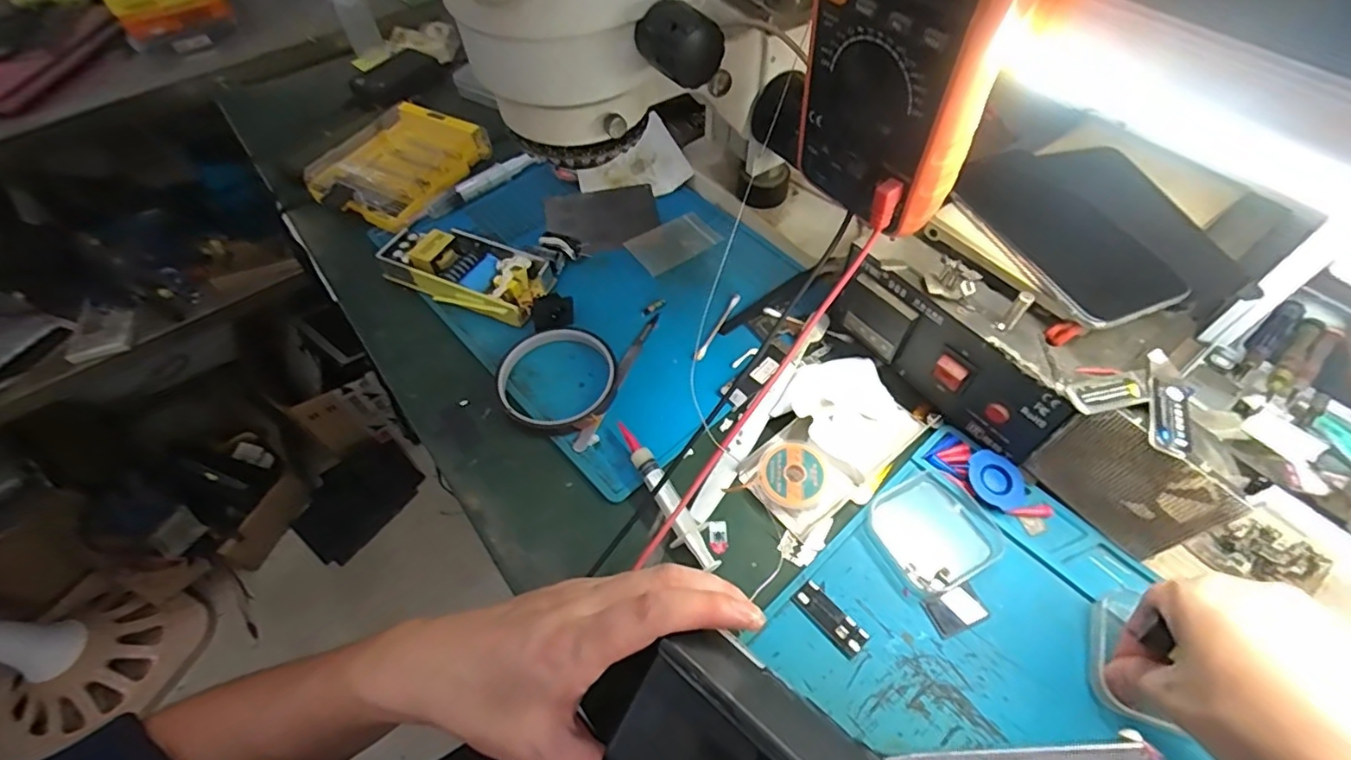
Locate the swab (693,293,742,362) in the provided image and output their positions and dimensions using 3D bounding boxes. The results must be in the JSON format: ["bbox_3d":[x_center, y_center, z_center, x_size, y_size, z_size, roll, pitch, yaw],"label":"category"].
[{"bbox_3d":[0.034,-0.043,0.449,0.006,0.007,0.074,23,60,17],"label":"swab"}]

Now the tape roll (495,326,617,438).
[{"bbox_3d":[-0.086,-0.002,0.418,0.084,0.016,0.092,-1,56,2],"label":"tape roll"}]

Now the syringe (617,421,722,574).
[{"bbox_3d":[-0.009,0.070,0.363,0.021,0.020,0.113,-30,60,-16],"label":"syringe"}]

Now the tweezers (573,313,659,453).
[{"bbox_3d":[-0.041,-0.002,0.426,0.011,0.007,0.129,19,59,15],"label":"tweezers"}]

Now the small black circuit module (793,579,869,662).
[{"bbox_3d":[0.087,0.135,0.327,0.018,0.004,0.043,-38,62,-20],"label":"small black circuit module"}]

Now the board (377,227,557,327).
[{"bbox_3d":[-0.169,-0.091,0.470,0.134,0.027,0.064,21,60,16],"label":"board"}]

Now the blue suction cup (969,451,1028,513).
[{"bbox_3d":[0.202,0.064,0.364,0.036,0.010,0.032,28,62,20],"label":"blue suction cup"}]

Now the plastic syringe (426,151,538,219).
[{"bbox_3d":[-0.183,-0.186,0.545,0.111,0.017,0.015,-36,62,-20],"label":"plastic syringe"}]

